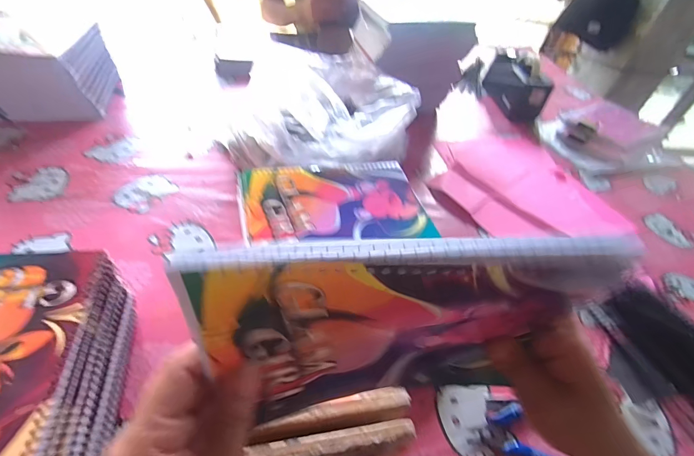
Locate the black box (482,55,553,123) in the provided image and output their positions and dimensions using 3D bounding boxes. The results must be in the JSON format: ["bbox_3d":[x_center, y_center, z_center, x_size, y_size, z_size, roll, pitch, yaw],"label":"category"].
[{"bbox_3d":[0.410,-0.349,0.882,0.072,0.098,0.179,-3,46,-11],"label":"black box"}]

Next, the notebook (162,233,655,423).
[{"bbox_3d":[0.022,0.059,0.196,0.184,0.150,0.021,-2,46,-10],"label":"notebook"}]

